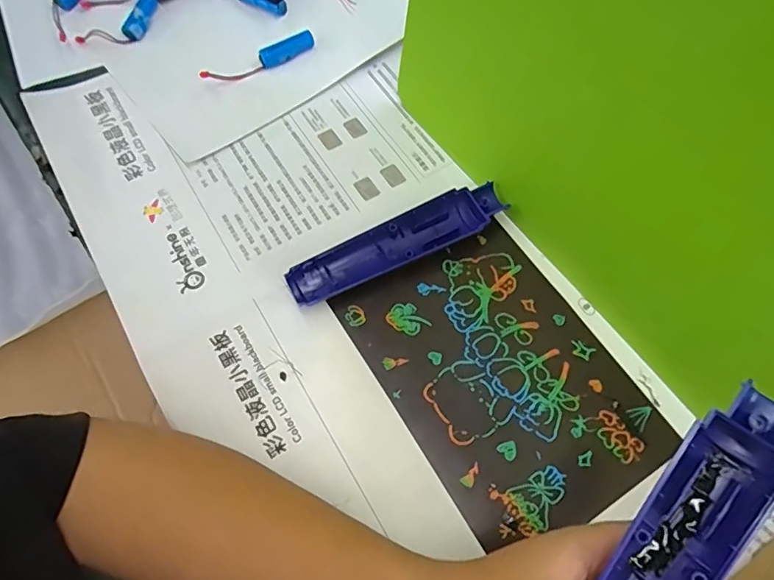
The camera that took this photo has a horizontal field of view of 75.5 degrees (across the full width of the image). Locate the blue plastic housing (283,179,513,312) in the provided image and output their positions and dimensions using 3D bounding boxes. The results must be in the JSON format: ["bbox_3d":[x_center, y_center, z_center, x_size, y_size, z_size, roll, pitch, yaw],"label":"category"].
[{"bbox_3d":[0.008,-0.035,0.365,0.165,0.018,0.038,-25,67,-12],"label":"blue plastic housing"}]

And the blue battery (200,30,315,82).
[{"bbox_3d":[-0.113,-0.205,0.444,0.105,0.014,0.011,-30,68,-14],"label":"blue battery"}]

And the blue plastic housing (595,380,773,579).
[{"bbox_3d":[0.122,0.118,0.219,0.038,0.020,0.167,36,83,15],"label":"blue plastic housing"}]

